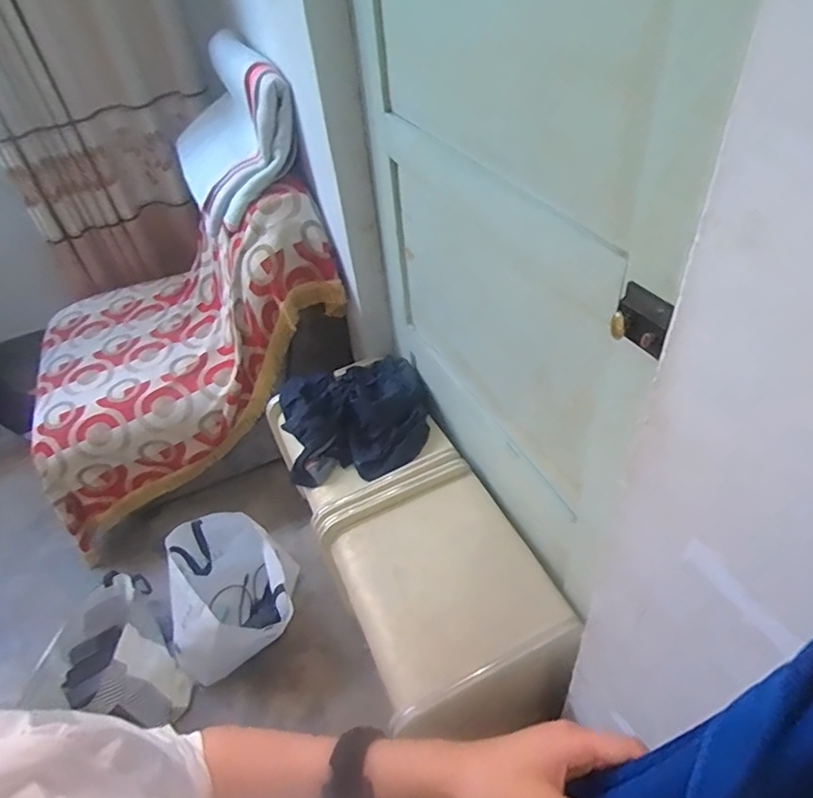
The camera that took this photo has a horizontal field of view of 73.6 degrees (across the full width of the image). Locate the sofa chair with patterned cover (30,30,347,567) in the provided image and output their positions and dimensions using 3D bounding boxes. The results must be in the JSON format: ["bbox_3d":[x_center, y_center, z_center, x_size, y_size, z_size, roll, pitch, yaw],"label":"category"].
[{"bbox_3d":[-0.798,-0.358,1.735,0.979,1.000,0.832,-22,45,-17],"label":"sofa chair with patterned cover"}]

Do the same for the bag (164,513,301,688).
[{"bbox_3d":[-0.482,0.546,1.513,0.331,0.343,0.337,-14,43,-8],"label":"bag"}]

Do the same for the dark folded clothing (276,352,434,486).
[{"bbox_3d":[-0.139,0.031,1.449,0.388,0.090,0.397,-13,43,-7],"label":"dark folded clothing"}]

